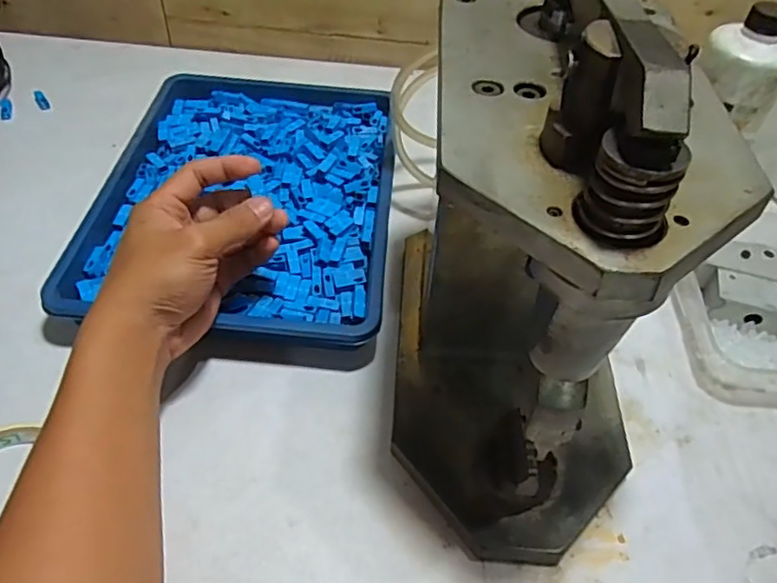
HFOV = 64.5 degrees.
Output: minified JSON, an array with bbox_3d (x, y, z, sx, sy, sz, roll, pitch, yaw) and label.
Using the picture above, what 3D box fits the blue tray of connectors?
[{"bbox_3d":[-0.118,-0.086,0.542,0.236,0.039,0.321,4,47,-1],"label":"blue tray of connectors"}]

